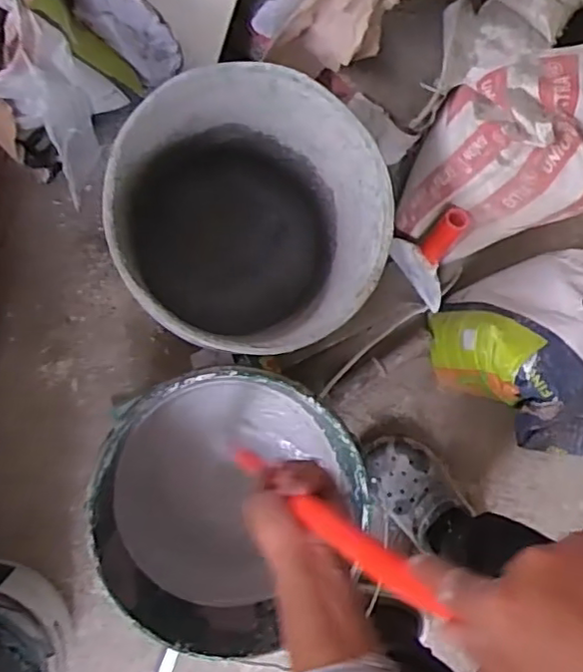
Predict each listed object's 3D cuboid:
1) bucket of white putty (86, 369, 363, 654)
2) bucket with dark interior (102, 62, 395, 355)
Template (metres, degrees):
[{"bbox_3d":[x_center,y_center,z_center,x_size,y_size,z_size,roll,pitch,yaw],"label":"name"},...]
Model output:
[{"bbox_3d":[-0.092,0.184,0.815,0.293,0.311,0.276,0,90,-9],"label":"bucket of white putty"},{"bbox_3d":[-0.063,-0.136,0.828,0.298,0.318,0.300,0,90,-9],"label":"bucket with dark interior"}]

